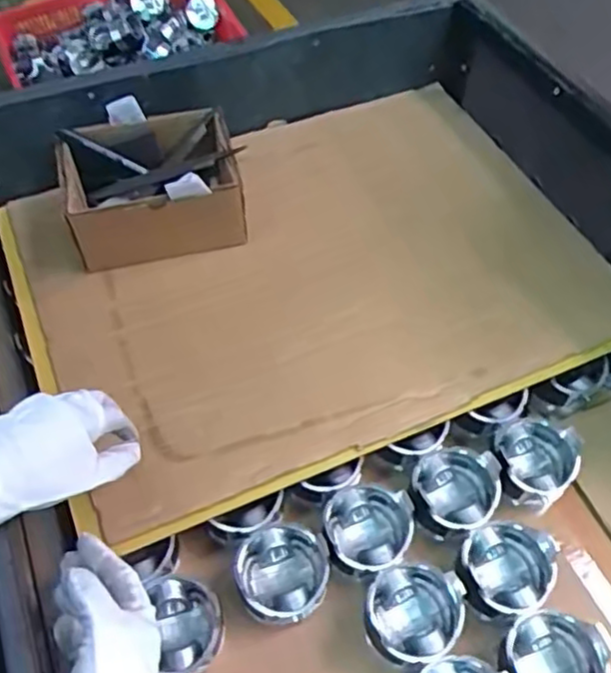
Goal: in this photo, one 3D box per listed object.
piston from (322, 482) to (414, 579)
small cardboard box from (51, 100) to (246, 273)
[{"bbox_3d":[0.063,0.195,0.680,0.086,0.054,0.089,0,54,0],"label":"piston"},{"bbox_3d":[-0.182,-0.177,0.812,0.198,0.114,0.152,-12,55,-9],"label":"small cardboard box"}]

